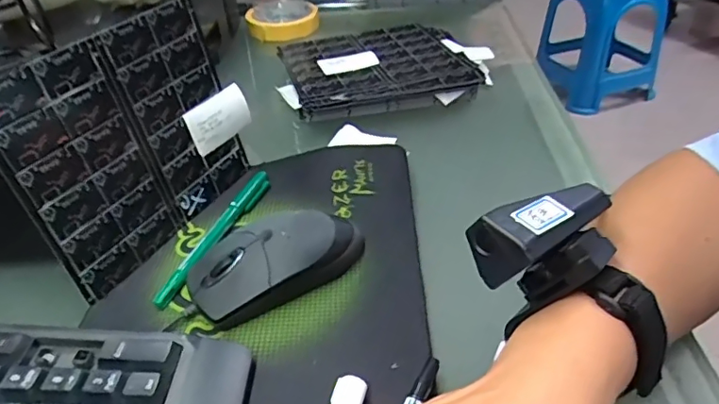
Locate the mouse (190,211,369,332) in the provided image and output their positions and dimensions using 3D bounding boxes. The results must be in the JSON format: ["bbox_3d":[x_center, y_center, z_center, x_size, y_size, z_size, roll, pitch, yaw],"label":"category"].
[{"bbox_3d":[-0.050,0.034,0.332,0.109,0.031,0.051,-21,41,-20],"label":"mouse"}]

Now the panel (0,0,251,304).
[{"bbox_3d":[-0.144,-0.040,0.352,0.004,0.140,0.160,8,39,29],"label":"panel"}]

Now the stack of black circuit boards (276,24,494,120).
[{"bbox_3d":[0.027,-0.140,0.553,0.209,0.026,0.148,-10,38,-7],"label":"stack of black circuit boards"}]

